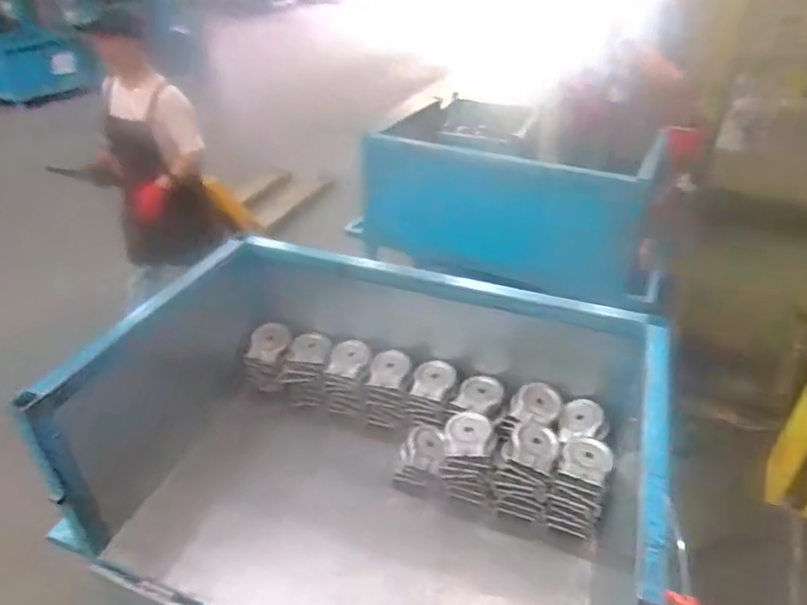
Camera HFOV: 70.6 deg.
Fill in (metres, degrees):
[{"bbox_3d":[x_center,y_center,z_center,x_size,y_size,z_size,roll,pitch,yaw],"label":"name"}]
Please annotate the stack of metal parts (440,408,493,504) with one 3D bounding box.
[{"bbox_3d":[0.134,0.317,1.218,0.097,0.106,0.132,6,34,6],"label":"stack of metal parts"}]

